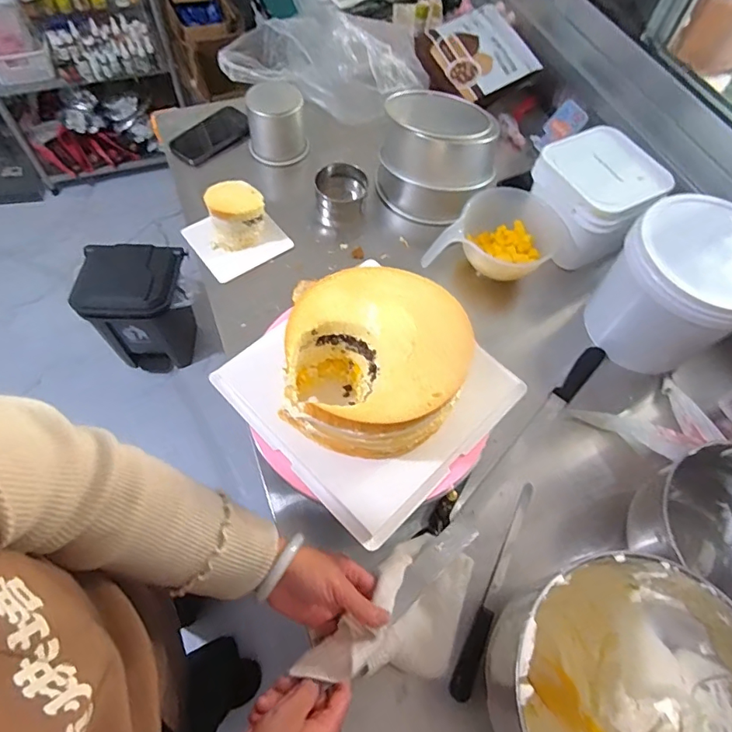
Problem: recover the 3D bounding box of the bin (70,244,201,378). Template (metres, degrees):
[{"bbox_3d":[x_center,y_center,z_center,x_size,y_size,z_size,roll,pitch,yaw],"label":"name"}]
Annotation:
[{"bbox_3d":[-0.642,-0.158,1.464,0.274,0.355,0.239,-5,62,-7],"label":"bin"}]

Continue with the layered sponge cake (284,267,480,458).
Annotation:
[{"bbox_3d":[0.009,-0.006,0.529,0.185,0.089,0.185,2,61,-3],"label":"layered sponge cake"}]

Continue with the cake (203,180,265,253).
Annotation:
[{"bbox_3d":[-0.212,-0.250,0.811,0.093,0.074,0.082,-7,62,-8],"label":"cake"}]

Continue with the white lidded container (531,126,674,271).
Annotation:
[{"bbox_3d":[0.371,-0.274,0.823,0.174,0.136,0.190,-27,67,-17],"label":"white lidded container"}]

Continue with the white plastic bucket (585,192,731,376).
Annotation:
[{"bbox_3d":[0.453,-0.115,0.731,0.189,0.197,0.165,21,62,8],"label":"white plastic bucket"}]

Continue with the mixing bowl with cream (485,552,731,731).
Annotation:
[{"bbox_3d":[0.228,0.312,0.465,0.221,0.188,0.219,2,61,-3],"label":"mixing bowl with cream"}]

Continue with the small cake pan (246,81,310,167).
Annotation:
[{"bbox_3d":[-0.166,-0.454,0.926,0.111,0.107,0.089,0,61,-4],"label":"small cake pan"}]

